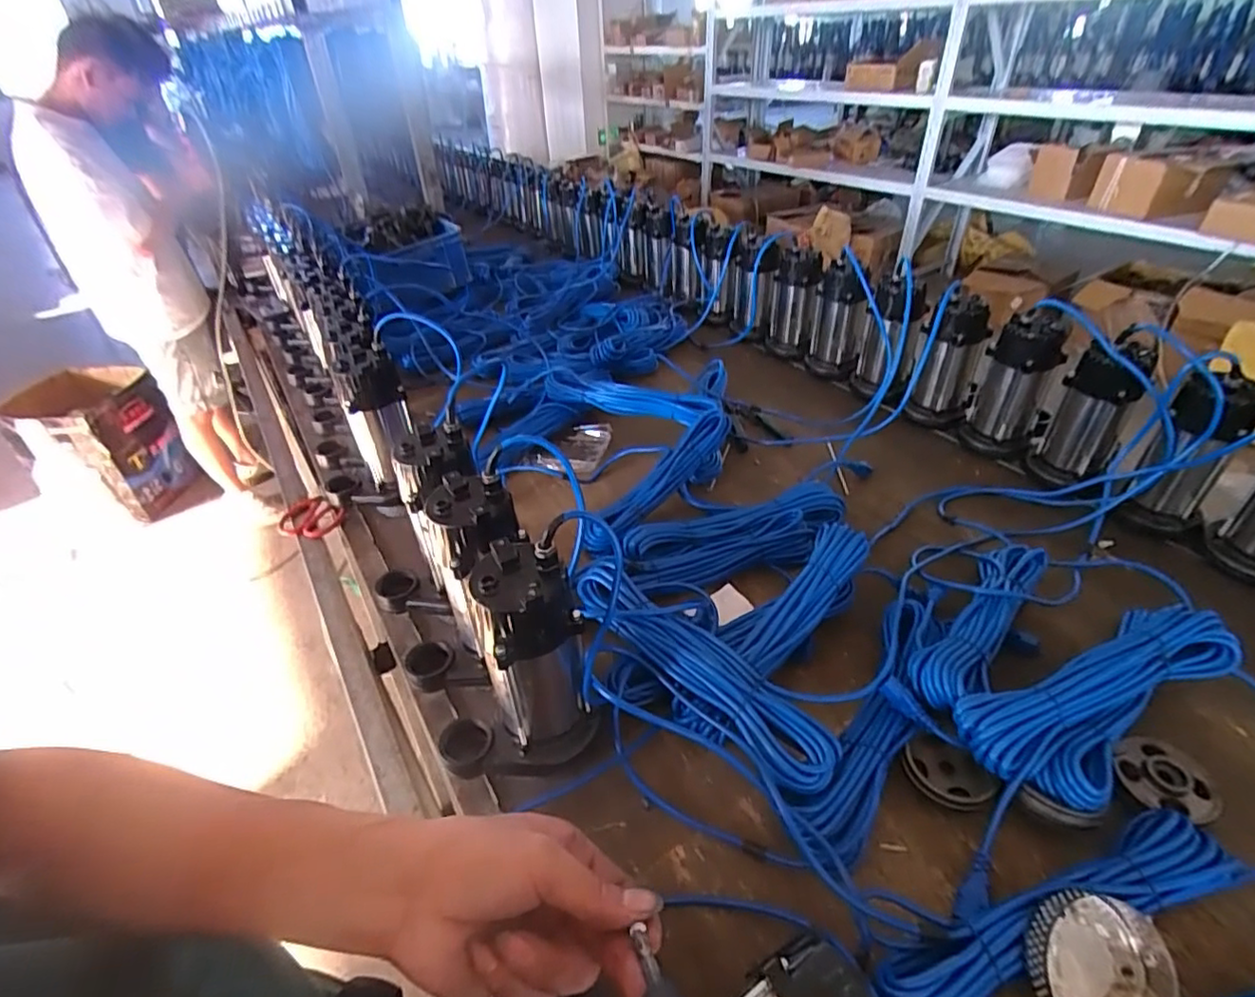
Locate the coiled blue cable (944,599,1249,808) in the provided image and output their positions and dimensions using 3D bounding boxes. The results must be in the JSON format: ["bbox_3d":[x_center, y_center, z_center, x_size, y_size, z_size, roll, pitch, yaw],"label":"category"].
[{"bbox_3d":[0.503,0.204,0.629,0.346,0.051,0.127,-18,40,-19],"label":"coiled blue cable"}]

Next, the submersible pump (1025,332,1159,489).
[{"bbox_3d":[0.743,-0.138,0.977,0.091,0.242,0.099,14,41,20],"label":"submersible pump"}]

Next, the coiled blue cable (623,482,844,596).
[{"bbox_3d":[0.165,0.060,0.908,0.358,0.047,0.130,-15,39,-15],"label":"coiled blue cable"}]

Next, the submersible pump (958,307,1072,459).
[{"bbox_3d":[0.686,-0.208,1.071,0.115,0.250,0.100,21,44,28],"label":"submersible pump"}]

